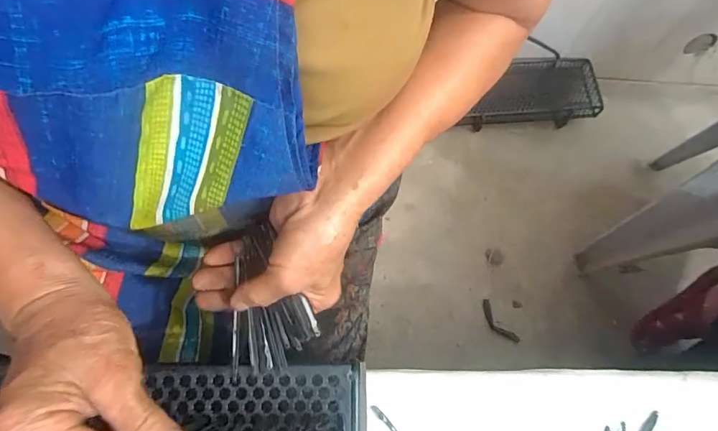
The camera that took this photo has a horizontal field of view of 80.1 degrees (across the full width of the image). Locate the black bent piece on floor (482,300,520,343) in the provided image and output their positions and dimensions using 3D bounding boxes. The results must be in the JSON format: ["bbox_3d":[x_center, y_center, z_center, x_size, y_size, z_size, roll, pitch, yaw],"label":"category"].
[{"bbox_3d":[0.302,0.235,0.933,0.033,0.010,0.109,-31,73,-14],"label":"black bent piece on floor"}]

